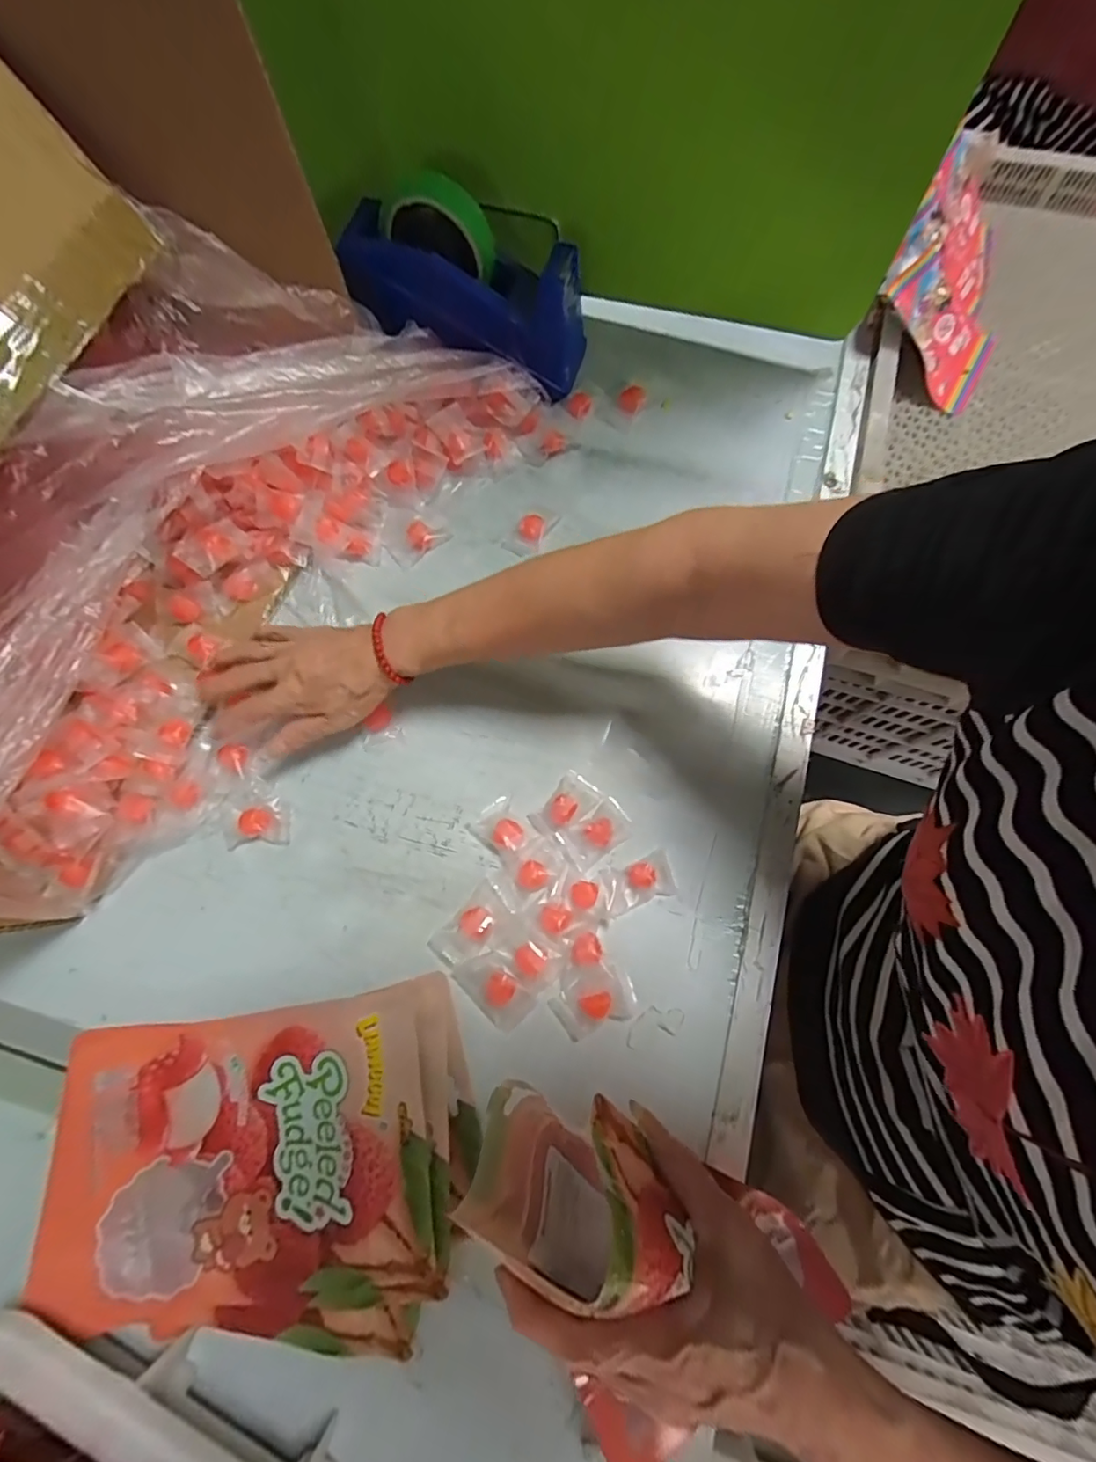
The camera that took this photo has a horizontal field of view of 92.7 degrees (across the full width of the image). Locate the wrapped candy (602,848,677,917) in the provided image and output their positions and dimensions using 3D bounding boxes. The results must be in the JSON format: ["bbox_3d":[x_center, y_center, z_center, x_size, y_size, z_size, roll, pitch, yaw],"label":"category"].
[{"bbox_3d":[0.065,0.109,0.375,0.051,0.016,0.030,-17,75,-2],"label":"wrapped candy"}]

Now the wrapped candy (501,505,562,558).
[{"bbox_3d":[-0.015,-0.175,0.457,0.035,0.016,0.047,26,77,9],"label":"wrapped candy"}]

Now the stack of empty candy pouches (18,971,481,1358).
[{"bbox_3d":[-0.180,0.276,0.329,0.257,0.025,0.186,-9,74,0],"label":"stack of empty candy pouches"}]

